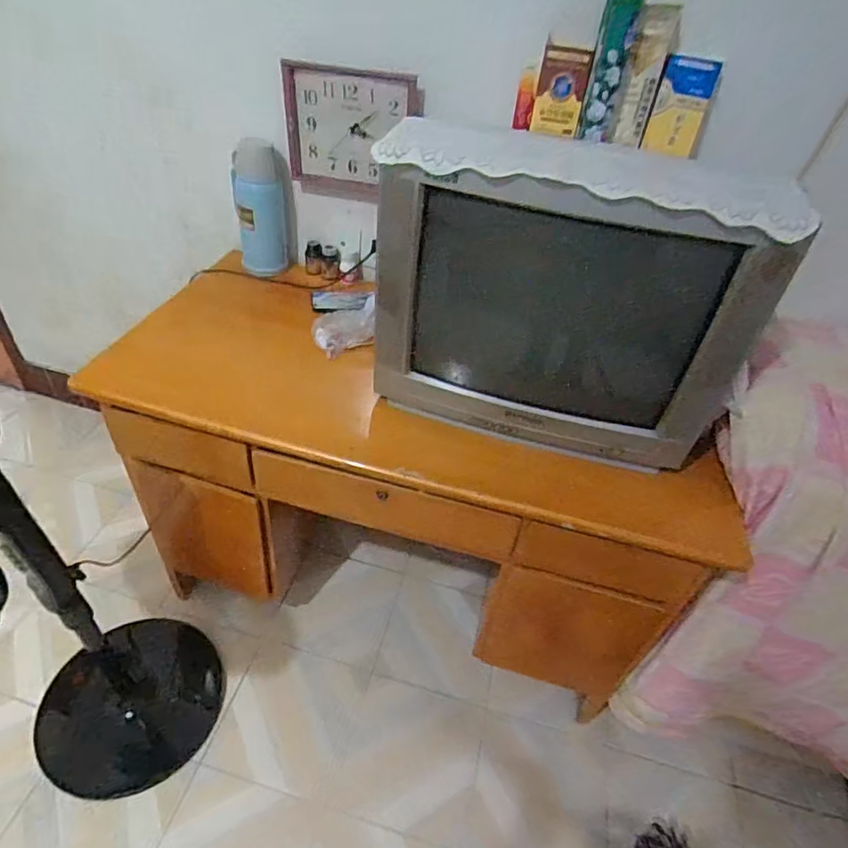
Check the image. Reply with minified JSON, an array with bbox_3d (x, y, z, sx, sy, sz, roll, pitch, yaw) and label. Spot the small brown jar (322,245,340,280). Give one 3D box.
[{"bbox_3d":[-0.226,-0.393,1.325,0.045,0.066,0.049,-2,42,-8],"label":"small brown jar"}]

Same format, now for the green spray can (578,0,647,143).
[{"bbox_3d":[0.311,-0.601,0.902,0.057,0.231,0.058,16,32,10],"label":"green spray can"}]

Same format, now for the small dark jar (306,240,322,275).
[{"bbox_3d":[-0.271,-0.410,1.338,0.042,0.068,0.041,-2,42,-8],"label":"small dark jar"}]

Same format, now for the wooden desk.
[{"bbox_3d":[-0.045,0.145,1.298,1.163,0.654,0.537,13,42,8],"label":"wooden desk"}]

